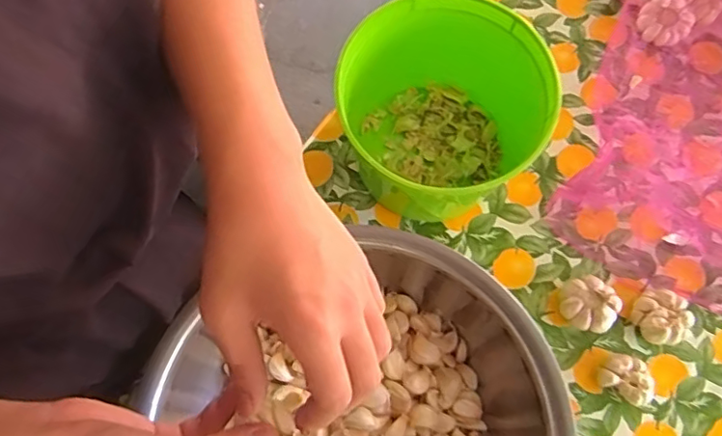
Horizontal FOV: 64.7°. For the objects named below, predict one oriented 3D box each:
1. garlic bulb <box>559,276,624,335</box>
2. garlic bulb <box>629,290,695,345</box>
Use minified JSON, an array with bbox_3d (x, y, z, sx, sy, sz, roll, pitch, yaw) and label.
[{"bbox_3d":[0.249,0.095,0.632,0.058,0.039,0.056,0,74,-1],"label":"garlic bulb"},{"bbox_3d":[0.329,0.111,0.628,0.055,0.039,0.056,0,74,-1],"label":"garlic bulb"}]

